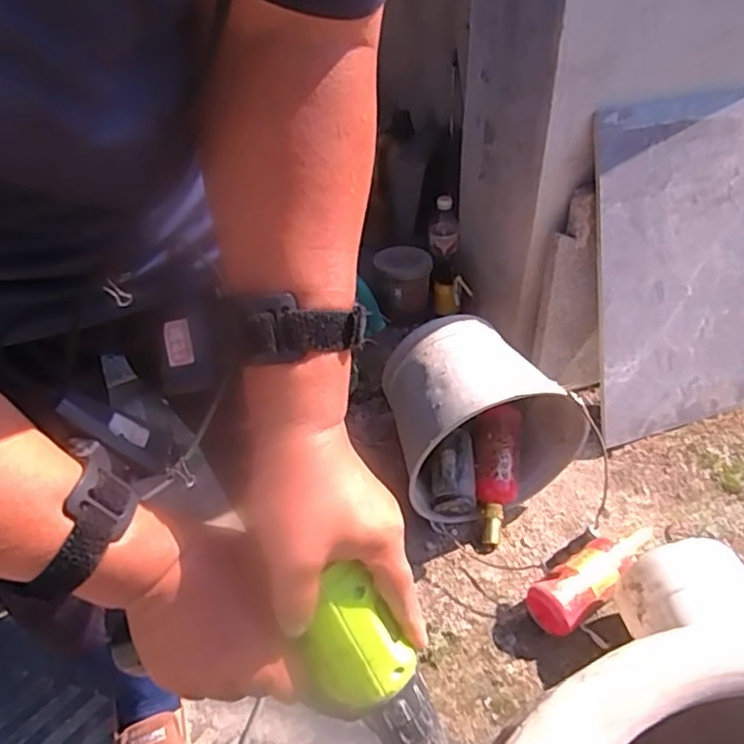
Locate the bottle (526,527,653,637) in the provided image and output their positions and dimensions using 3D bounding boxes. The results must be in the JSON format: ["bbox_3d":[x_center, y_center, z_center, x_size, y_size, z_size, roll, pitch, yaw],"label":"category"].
[{"bbox_3d":[0.349,0.315,0.960,0.243,0.076,0.076,-24,48,-22],"label":"bottle"}]

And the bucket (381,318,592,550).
[{"bbox_3d":[0.183,0.083,1.076,0.249,0.264,0.281,-29,50,-26],"label":"bucket"}]

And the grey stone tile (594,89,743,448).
[{"bbox_3d":[0.574,-0.182,1.145,0.361,0.591,0.020,-13,17,-14],"label":"grey stone tile"}]

